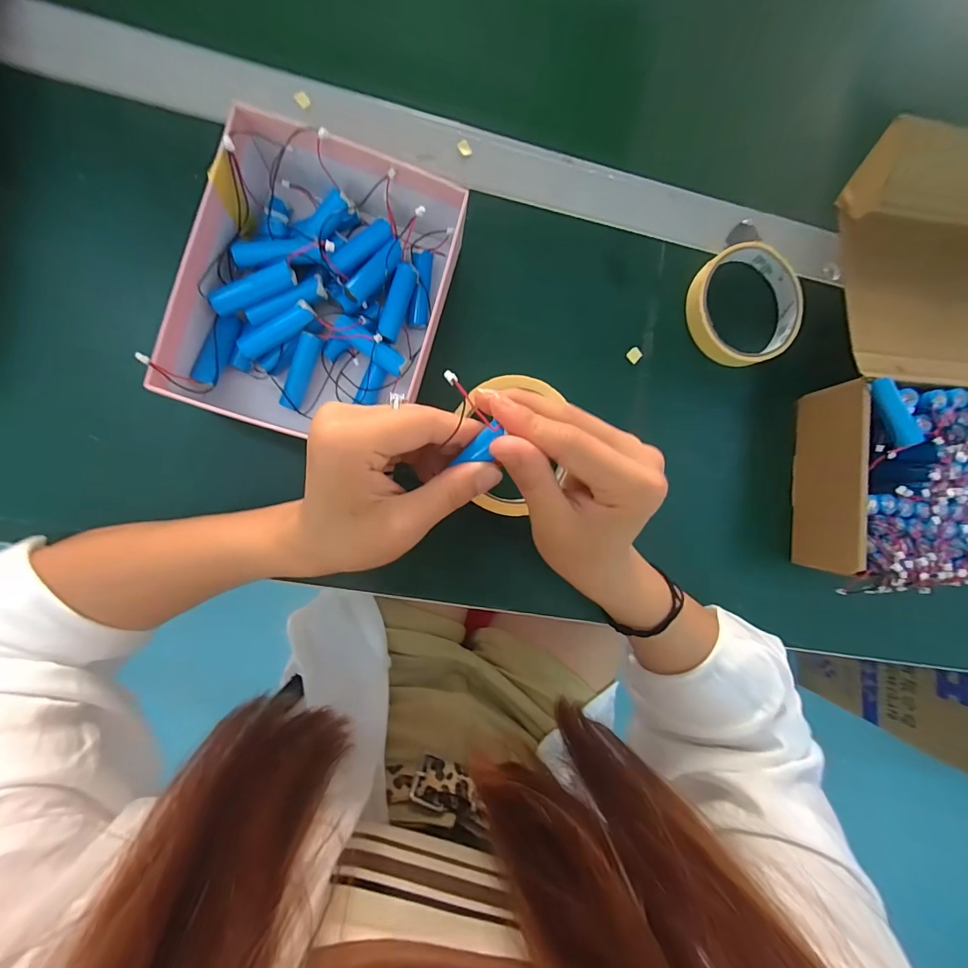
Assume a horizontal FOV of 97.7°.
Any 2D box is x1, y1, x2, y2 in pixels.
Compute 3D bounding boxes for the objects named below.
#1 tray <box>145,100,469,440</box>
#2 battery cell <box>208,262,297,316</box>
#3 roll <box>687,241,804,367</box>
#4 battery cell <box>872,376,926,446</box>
[{"bbox_3d":[-0.098,-0.113,0.260,0.133,0.054,0.162,16,87,-8],"label":"tray"},{"bbox_3d":[-0.137,-0.116,0.254,0.050,0.015,0.013,-24,93,-8],"label":"battery cell"},{"bbox_3d":[0.197,-0.134,0.321,0.079,0.020,0.087,-13,92,-8],"label":"roll"},{"bbox_3d":[0.273,-0.049,0.281,0.015,0.011,0.048,2,67,-8],"label":"battery cell"}]

